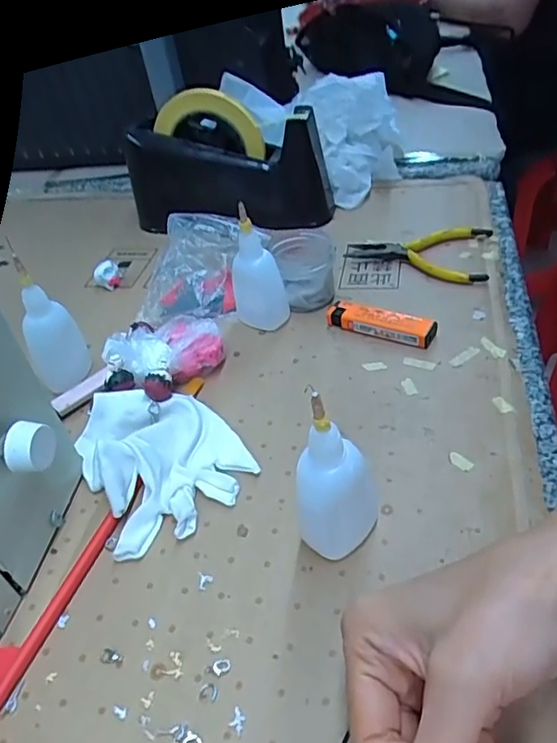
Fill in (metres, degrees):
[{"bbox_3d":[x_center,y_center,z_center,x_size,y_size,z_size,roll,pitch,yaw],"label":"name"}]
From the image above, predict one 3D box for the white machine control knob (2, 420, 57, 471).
[{"bbox_3d":[-0.124,0.038,0.285,0.018,0.018,0.023,-5,43,-1],"label":"white machine control knob"}]

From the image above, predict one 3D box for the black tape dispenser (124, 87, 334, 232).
[{"bbox_3d":[-0.052,-0.207,0.573,0.209,0.120,0.062,1,43,12],"label":"black tape dispenser"}]

